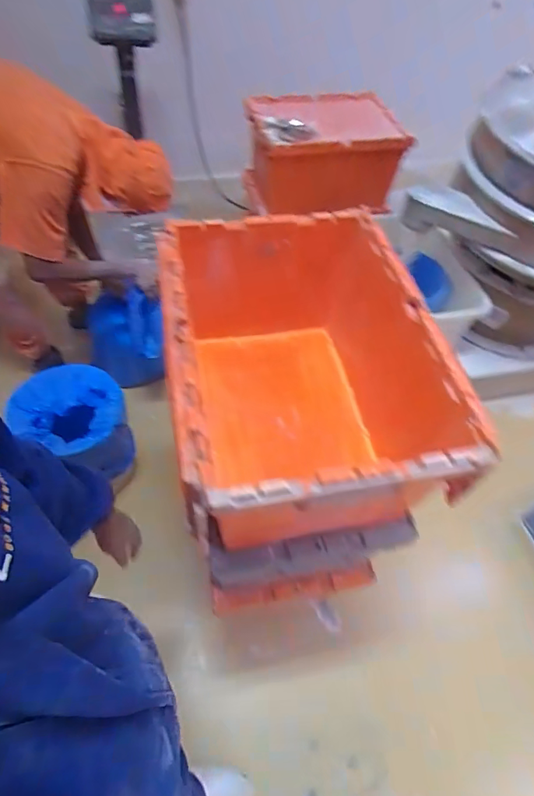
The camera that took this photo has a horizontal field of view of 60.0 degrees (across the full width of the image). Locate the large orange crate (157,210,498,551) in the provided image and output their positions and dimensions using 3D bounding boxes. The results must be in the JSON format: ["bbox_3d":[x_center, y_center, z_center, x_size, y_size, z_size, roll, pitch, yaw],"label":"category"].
[{"bbox_3d":[0.041,-0.031,0.906,0.423,0.375,0.611,-6,55,-10],"label":"large orange crate"}]

